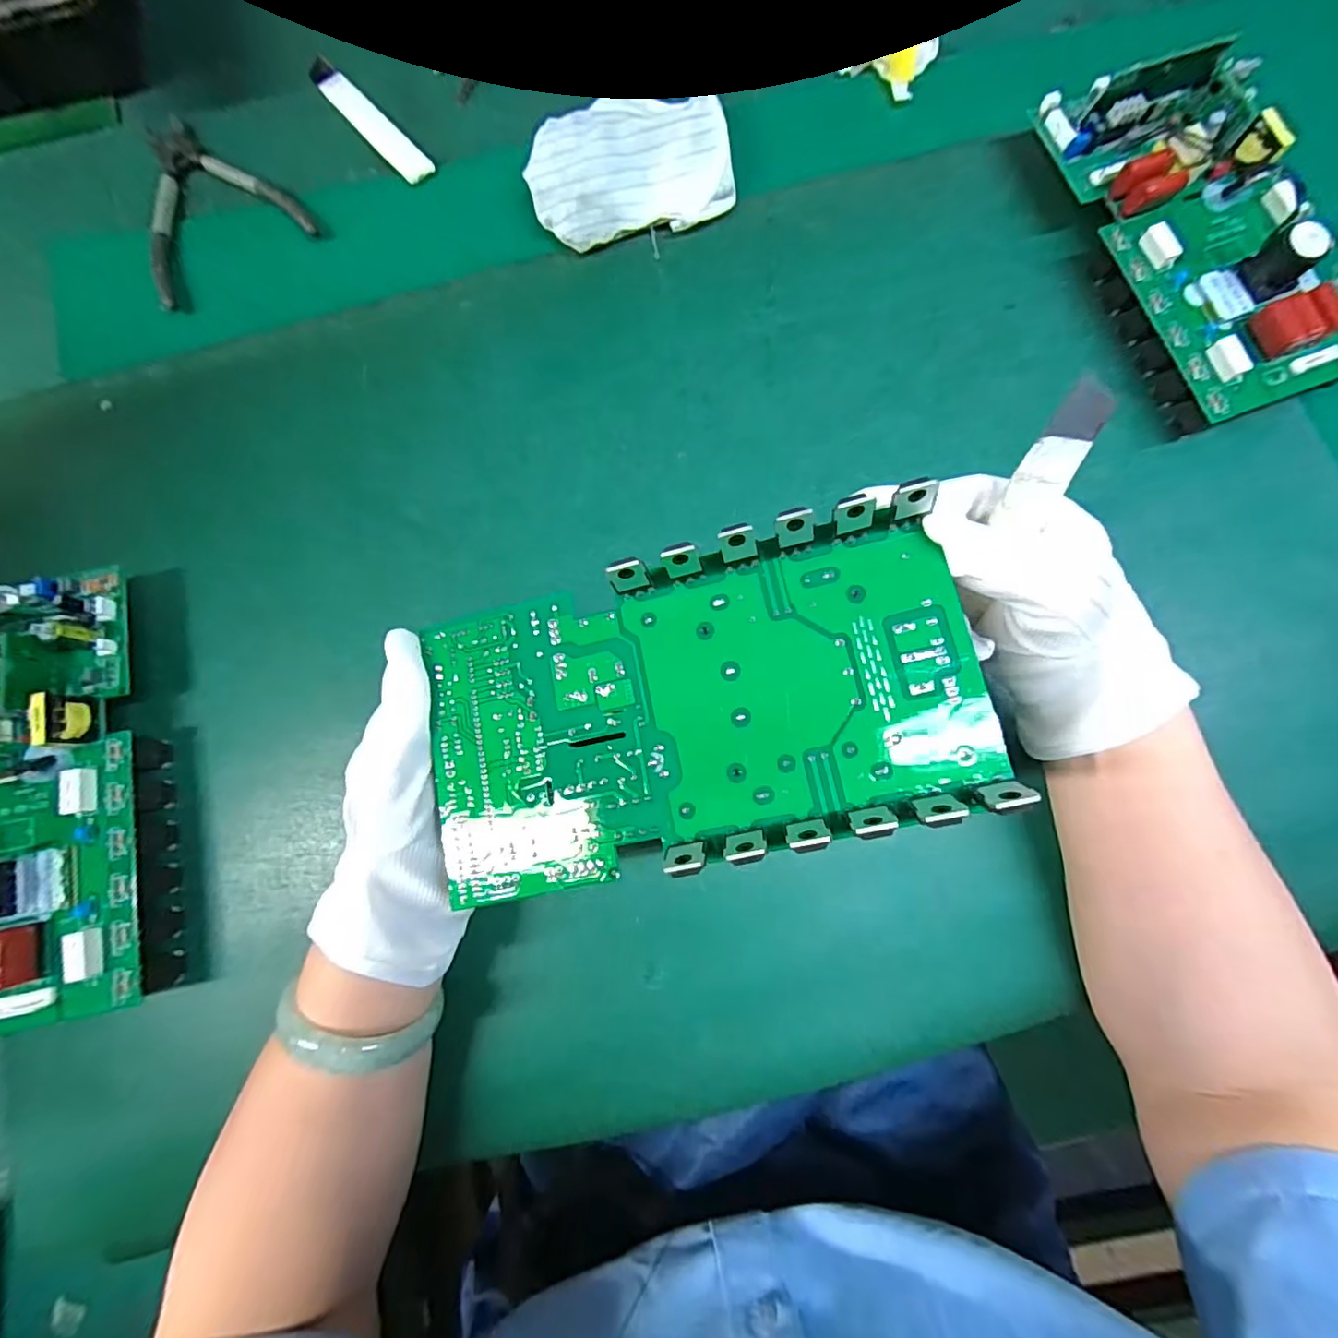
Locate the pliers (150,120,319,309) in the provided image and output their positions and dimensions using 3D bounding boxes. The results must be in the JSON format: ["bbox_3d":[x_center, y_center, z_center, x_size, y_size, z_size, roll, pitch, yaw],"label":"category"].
[{"bbox_3d":[-0.321,-0.326,0.398,0.109,0.007,0.140,-31,81,-4],"label":"pliers"}]

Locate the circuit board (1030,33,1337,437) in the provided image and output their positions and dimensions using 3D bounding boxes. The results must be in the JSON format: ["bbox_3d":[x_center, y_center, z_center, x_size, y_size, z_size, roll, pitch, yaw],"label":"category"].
[{"bbox_3d":[0.328,-0.266,0.352,0.125,0.052,0.226,-21,81,-2],"label":"circuit board"}]

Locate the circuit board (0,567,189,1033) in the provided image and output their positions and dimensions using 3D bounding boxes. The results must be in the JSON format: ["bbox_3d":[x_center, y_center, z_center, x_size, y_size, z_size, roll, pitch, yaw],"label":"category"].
[{"bbox_3d":[-0.343,0.066,0.311,0.115,0.056,0.234,-13,81,-1],"label":"circuit board"}]

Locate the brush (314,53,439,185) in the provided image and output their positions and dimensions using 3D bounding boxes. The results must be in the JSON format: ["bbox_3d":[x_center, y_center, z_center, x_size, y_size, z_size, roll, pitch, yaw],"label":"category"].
[{"bbox_3d":[-0.216,-0.391,0.409,0.022,0.007,0.142,-42,82,-5],"label":"brush"}]

